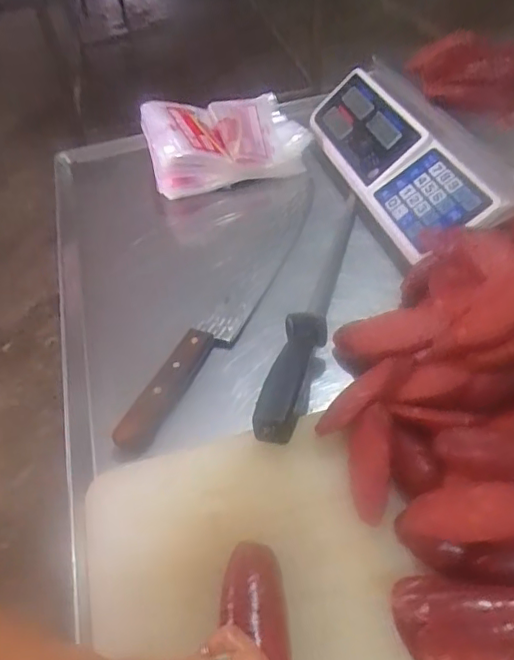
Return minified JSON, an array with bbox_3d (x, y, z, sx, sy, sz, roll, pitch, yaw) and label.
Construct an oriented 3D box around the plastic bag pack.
[{"bbox_3d":[-0.046,-0.261,0.750,0.200,0.067,0.188,-13,44,-9],"label":"plastic bag pack"}]

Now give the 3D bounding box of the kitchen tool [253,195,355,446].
[{"bbox_3d":[0.060,-0.034,0.529,0.033,0.042,0.335,10,45,14],"label":"kitchen tool"}]

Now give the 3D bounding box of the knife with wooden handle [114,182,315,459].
[{"bbox_3d":[-0.012,-0.036,0.573,0.041,0.019,0.393,16,50,22],"label":"knife with wooden handle"}]

